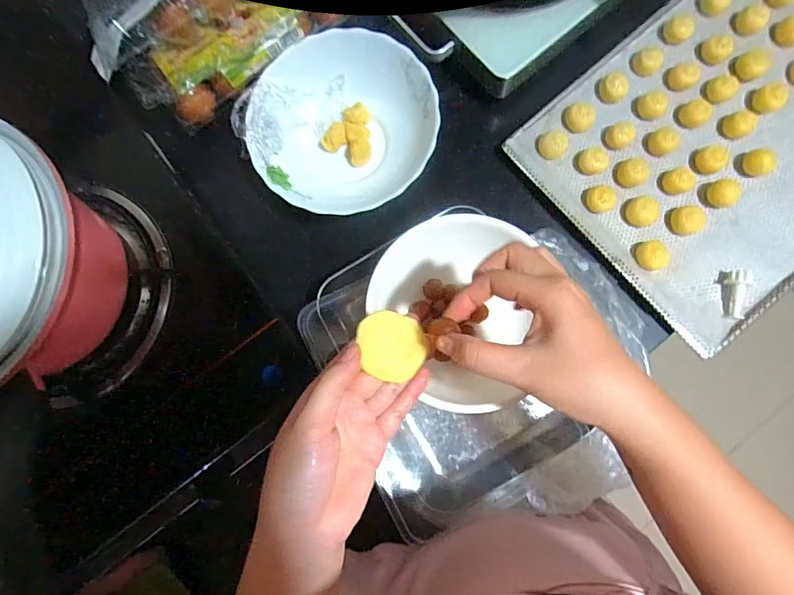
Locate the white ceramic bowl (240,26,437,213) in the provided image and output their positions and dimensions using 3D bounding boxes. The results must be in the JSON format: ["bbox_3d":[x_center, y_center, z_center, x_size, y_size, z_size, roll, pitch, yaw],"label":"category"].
[{"bbox_3d":[-0.056,-0.178,0.483,0.185,0.057,0.187,0,82,3],"label":"white ceramic bowl"}]

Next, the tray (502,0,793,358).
[{"bbox_3d":[0.367,-0.180,0.490,0.401,0.031,0.311,-40,81,-3],"label":"tray"}]

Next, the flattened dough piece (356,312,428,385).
[{"bbox_3d":[-0.003,0.032,0.316,0.044,0.006,0.046,-14,93,-13],"label":"flattened dough piece"}]

